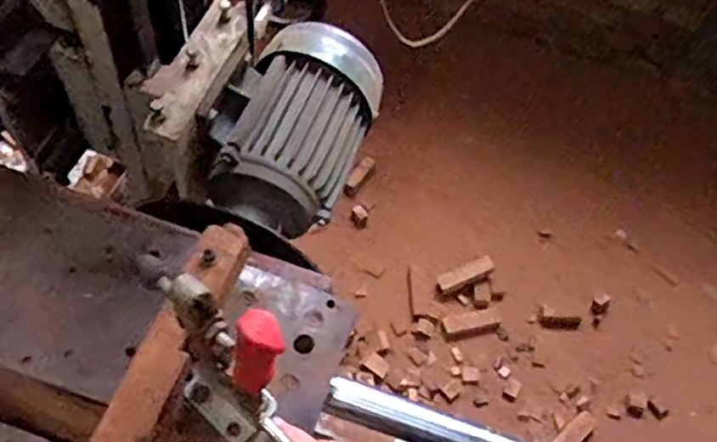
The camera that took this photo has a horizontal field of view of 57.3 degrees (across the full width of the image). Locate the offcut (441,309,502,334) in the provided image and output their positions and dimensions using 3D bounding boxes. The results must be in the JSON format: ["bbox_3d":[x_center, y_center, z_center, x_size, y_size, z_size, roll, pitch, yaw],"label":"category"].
[{"bbox_3d":[0.260,0.233,1.514,0.128,0.014,0.045,-8,58,-8],"label":"offcut"}]

